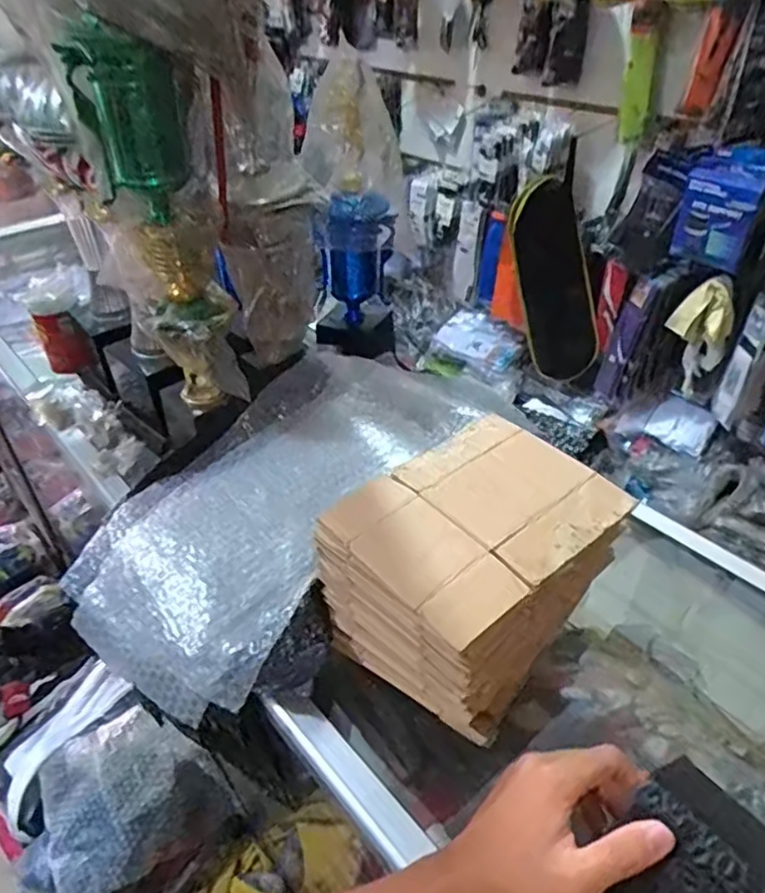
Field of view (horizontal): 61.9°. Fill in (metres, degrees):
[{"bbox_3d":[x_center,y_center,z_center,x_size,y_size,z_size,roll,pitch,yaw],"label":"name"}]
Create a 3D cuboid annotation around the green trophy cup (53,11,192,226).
[{"bbox_3d":[-0.211,-0.275,0.548,0.079,0.145,0.056,-9,39,-9],"label":"green trophy cup"}]

